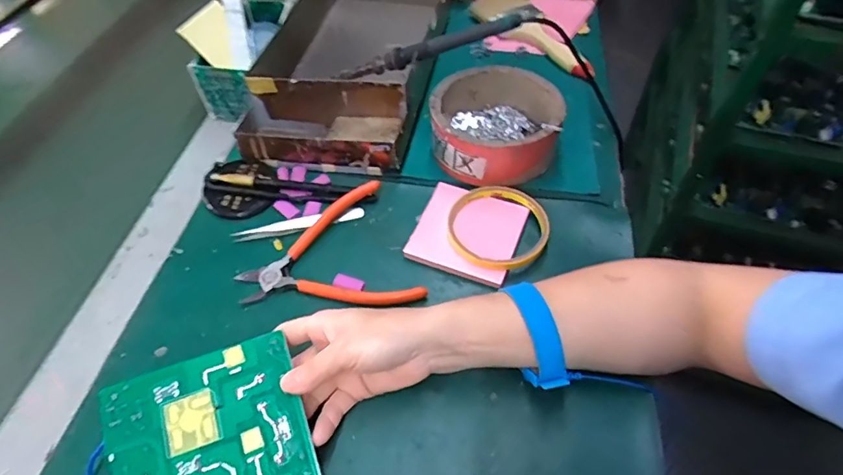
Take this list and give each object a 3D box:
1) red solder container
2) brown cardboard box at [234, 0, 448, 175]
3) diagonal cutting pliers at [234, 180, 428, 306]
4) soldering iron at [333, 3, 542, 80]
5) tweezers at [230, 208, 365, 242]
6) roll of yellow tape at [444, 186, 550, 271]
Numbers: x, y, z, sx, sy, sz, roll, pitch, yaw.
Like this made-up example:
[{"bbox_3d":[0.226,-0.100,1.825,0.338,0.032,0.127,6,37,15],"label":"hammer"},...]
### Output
[{"bbox_3d":[0.074,-0.112,0.474,0.122,0.052,0.130,9,53,10],"label":"red solder container"},{"bbox_3d":[-0.071,-0.207,0.544,0.178,0.069,0.322,8,53,9],"label":"brown cardboard box"},{"bbox_3d":[-0.083,0.018,0.403,0.137,0.021,0.121,-17,53,-10],"label":"diagonal cutting pliers"},{"bbox_3d":[0.009,-0.185,0.476,0.213,0.020,0.017,-8,48,28],"label":"soldering iron"},{"bbox_3d":[-0.108,-0.012,0.431,0.114,0.013,0.014,-14,53,-7],"label":"tweezers"},{"bbox_3d":[0.065,-0.010,0.415,0.085,0.015,0.083,-2,52,2],"label":"roll of yellow tape"}]

